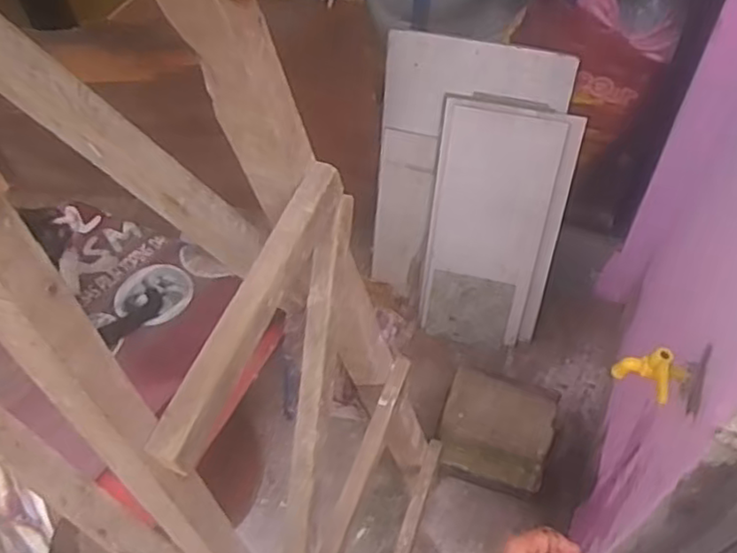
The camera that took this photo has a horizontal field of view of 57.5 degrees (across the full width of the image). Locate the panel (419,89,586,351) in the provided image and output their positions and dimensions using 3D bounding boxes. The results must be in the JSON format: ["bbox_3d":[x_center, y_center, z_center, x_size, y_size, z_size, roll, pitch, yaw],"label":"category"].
[{"bbox_3d":[0.292,-0.105,1.588,0.301,0.618,0.045,11,31,11],"label":"panel"}]

